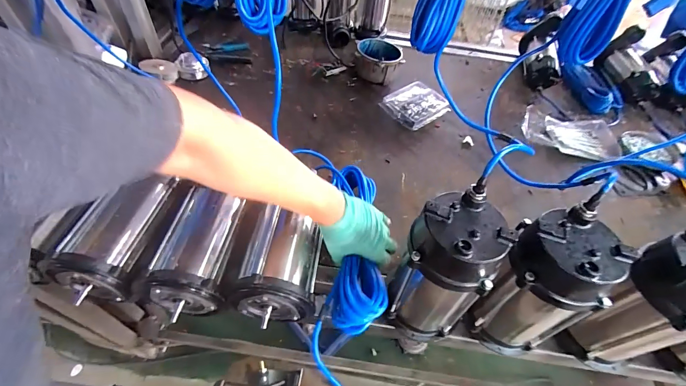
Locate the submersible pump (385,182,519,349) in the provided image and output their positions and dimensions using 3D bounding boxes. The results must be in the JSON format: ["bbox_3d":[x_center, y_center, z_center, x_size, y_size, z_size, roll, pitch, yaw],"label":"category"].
[{"bbox_3d":[0.147,0.125,0.505,0.116,0.266,0.124,12,52,4],"label":"submersible pump"}]

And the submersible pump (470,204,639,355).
[{"bbox_3d":[0.290,0.145,0.495,0.108,0.250,0.125,11,52,3],"label":"submersible pump"}]

